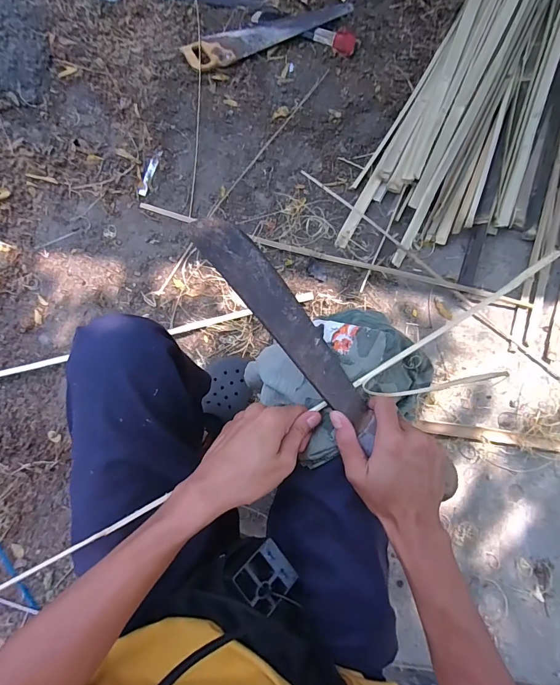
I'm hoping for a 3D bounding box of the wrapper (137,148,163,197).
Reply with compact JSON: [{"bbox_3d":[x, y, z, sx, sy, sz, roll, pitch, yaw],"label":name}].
[{"bbox_3d":[-0.365,-0.481,1.055,0.026,0.004,0.150,16,78,4],"label":"wrapper"}]

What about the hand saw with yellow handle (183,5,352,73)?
[{"bbox_3d":[-0.038,-0.938,1.130,0.507,0.034,0.107,-21,78,-5],"label":"hand saw with yellow handle"}]

